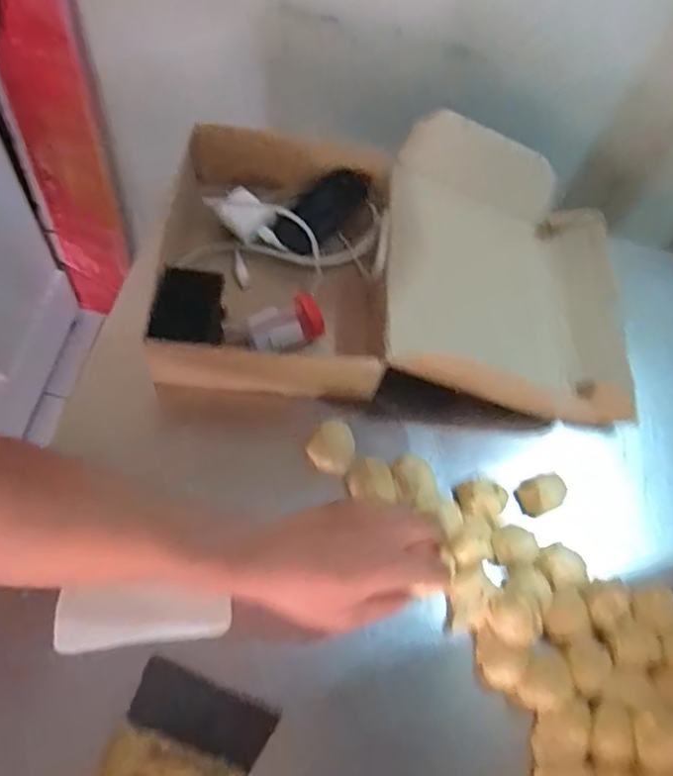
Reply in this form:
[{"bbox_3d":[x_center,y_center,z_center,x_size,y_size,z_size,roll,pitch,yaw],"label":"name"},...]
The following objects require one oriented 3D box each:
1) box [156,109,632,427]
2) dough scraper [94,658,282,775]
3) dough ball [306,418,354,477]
[{"bbox_3d":[0.067,-0.113,0.621,0.469,0.131,0.286,1,61,-5],"label":"box"},{"bbox_3d":[-0.107,0.257,0.434,0.100,0.021,0.095,22,62,3],"label":"dough scraper"},{"bbox_3d":[-0.003,0.055,0.548,0.037,0.029,0.040,3,62,-6],"label":"dough ball"}]

